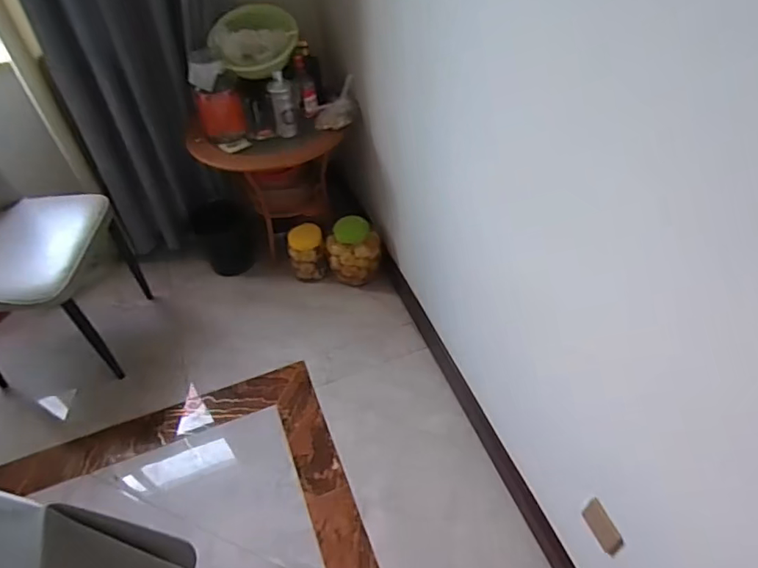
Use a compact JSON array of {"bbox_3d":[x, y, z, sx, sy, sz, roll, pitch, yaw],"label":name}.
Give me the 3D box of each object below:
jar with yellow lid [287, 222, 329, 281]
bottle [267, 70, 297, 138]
[{"bbox_3d":[-0.259,-0.111,1.972,0.127,0.211,0.113,-9,48,-6],"label":"jar with yellow lid"},{"bbox_3d":[-0.302,-0.558,1.684,0.076,0.198,0.070,-7,48,-4],"label":"bottle"}]

